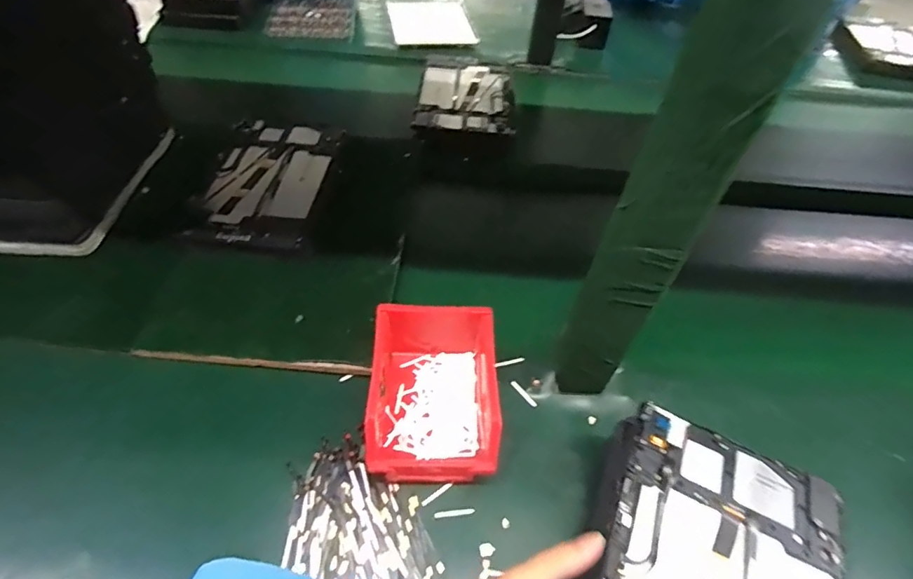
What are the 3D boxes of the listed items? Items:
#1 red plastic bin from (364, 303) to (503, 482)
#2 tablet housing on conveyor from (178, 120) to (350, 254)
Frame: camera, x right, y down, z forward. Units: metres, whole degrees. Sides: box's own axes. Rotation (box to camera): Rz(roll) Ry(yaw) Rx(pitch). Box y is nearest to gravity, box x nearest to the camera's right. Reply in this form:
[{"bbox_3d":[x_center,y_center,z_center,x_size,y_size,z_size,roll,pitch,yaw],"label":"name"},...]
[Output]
[{"bbox_3d":[-0.013,0.084,0.452,0.120,0.074,0.161,1,50,-3],"label":"red plastic bin"},{"bbox_3d":[-0.237,-0.137,0.633,0.148,0.025,0.244,5,49,0],"label":"tablet housing on conveyor"}]

